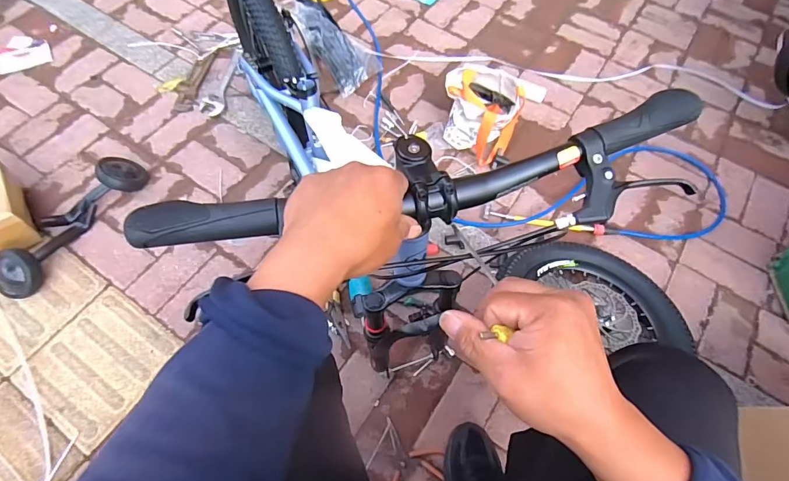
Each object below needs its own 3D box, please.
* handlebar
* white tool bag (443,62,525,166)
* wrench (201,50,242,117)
[{"bbox_3d":[0.041,-0.054,0.391,0.520,0.048,0.117,-11,62,-8],"label":"handlebar"},{"bbox_3d":[0.236,-0.343,1.125,0.180,0.167,0.201,-29,66,-15],"label":"white tool bag"},{"bbox_3d":[-0.501,-0.455,1.229,0.059,0.022,0.259,4,62,1],"label":"wrench"}]

